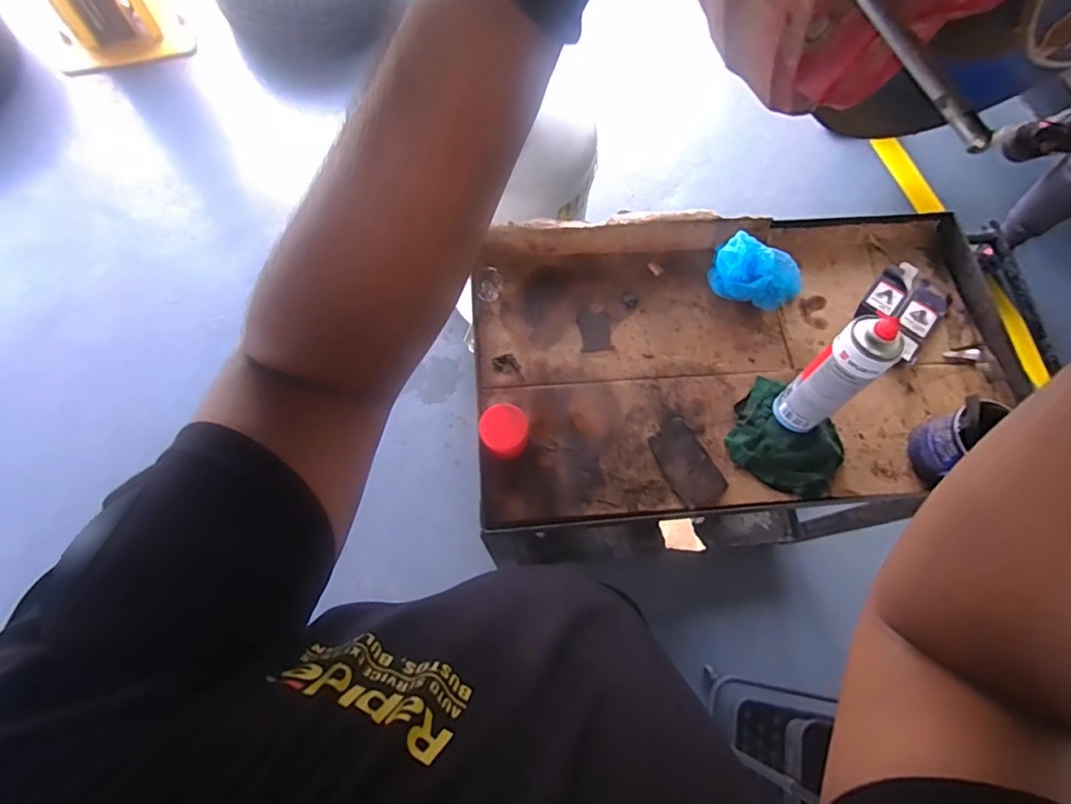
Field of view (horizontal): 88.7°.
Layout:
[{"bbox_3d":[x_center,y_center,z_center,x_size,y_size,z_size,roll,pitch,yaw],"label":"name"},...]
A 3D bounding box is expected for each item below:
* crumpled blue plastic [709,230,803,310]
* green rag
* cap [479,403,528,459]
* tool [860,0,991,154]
[{"bbox_3d":[0.347,-0.200,0.845,0.143,0.063,0.082,18,69,4],"label":"crumpled blue plastic"},{"bbox_3d":[0.359,0.049,0.773,0.151,0.025,0.144,30,70,9],"label":"green rag"},{"bbox_3d":[-0.043,0.043,0.751,0.065,0.049,0.064,1,69,-3],"label":"cap"},{"bbox_3d":[0.119,-0.110,0.173,0.006,0.006,0.077,-19,71,-10],"label":"tool"}]

